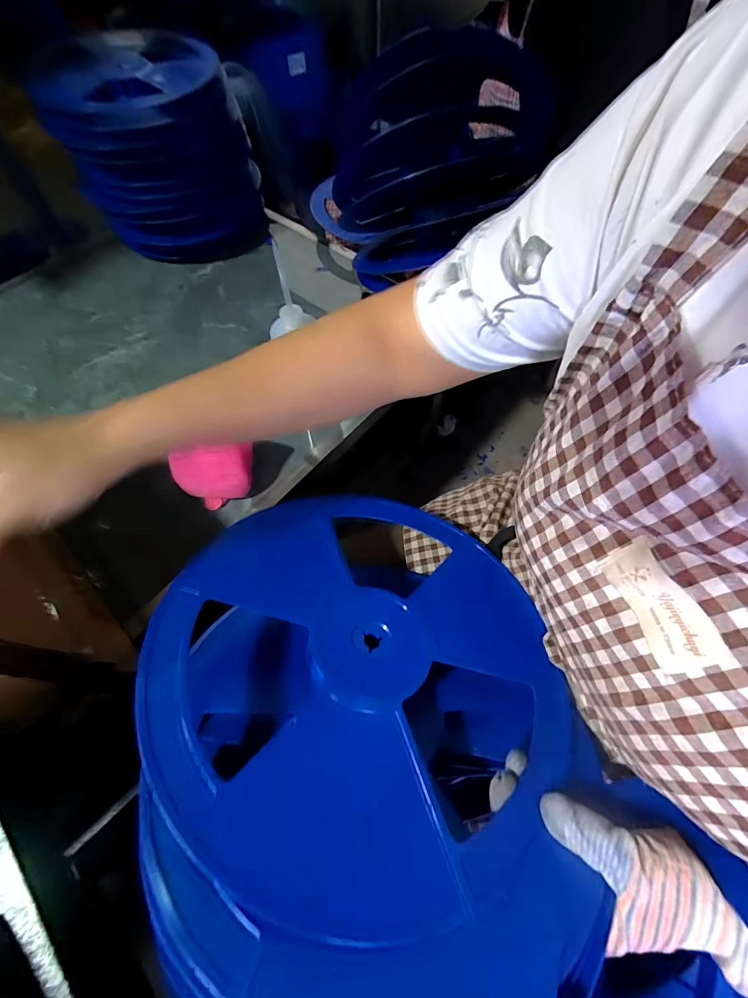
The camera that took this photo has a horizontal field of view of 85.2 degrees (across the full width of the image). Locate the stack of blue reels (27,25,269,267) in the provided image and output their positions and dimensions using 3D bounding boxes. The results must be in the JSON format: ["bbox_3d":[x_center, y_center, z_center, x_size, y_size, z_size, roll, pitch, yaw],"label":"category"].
[{"bbox_3d":[-0.402,-0.669,0.807,0.299,0.284,0.364,-8,62,-3],"label":"stack of blue reels"}]

